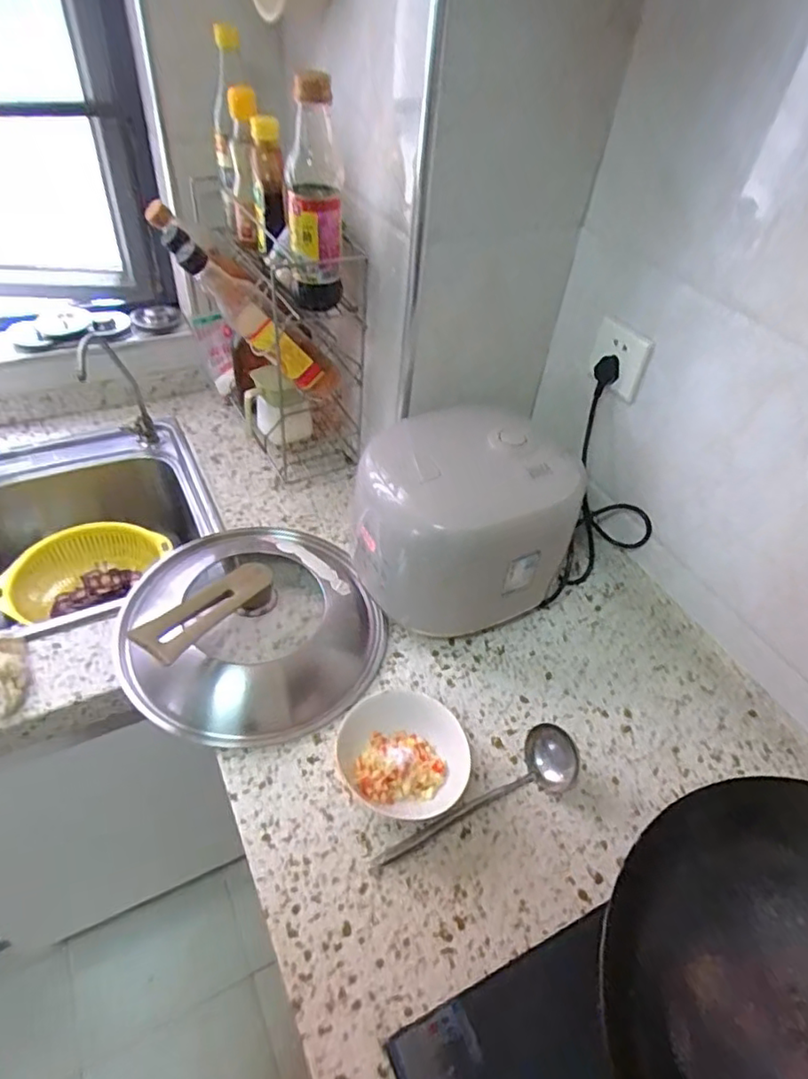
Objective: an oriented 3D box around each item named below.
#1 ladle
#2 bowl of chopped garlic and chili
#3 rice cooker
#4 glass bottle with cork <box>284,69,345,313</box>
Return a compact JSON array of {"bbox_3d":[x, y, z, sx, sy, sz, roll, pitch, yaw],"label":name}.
[{"bbox_3d":[0.078,0.267,0.606,0.228,0.049,0.060,-22,52,-26],"label":"ladle"},{"bbox_3d":[0.001,0.227,0.632,0.132,0.053,0.119,35,52,26],"label":"bowl of chopped garlic and chili"},{"bbox_3d":[0.076,-0.018,0.777,0.260,0.215,0.213,-10,47,-16],"label":"rice cooker"},{"bbox_3d":[-0.104,-0.386,0.698,0.066,0.229,0.063,1,45,-5],"label":"glass bottle with cork"}]

